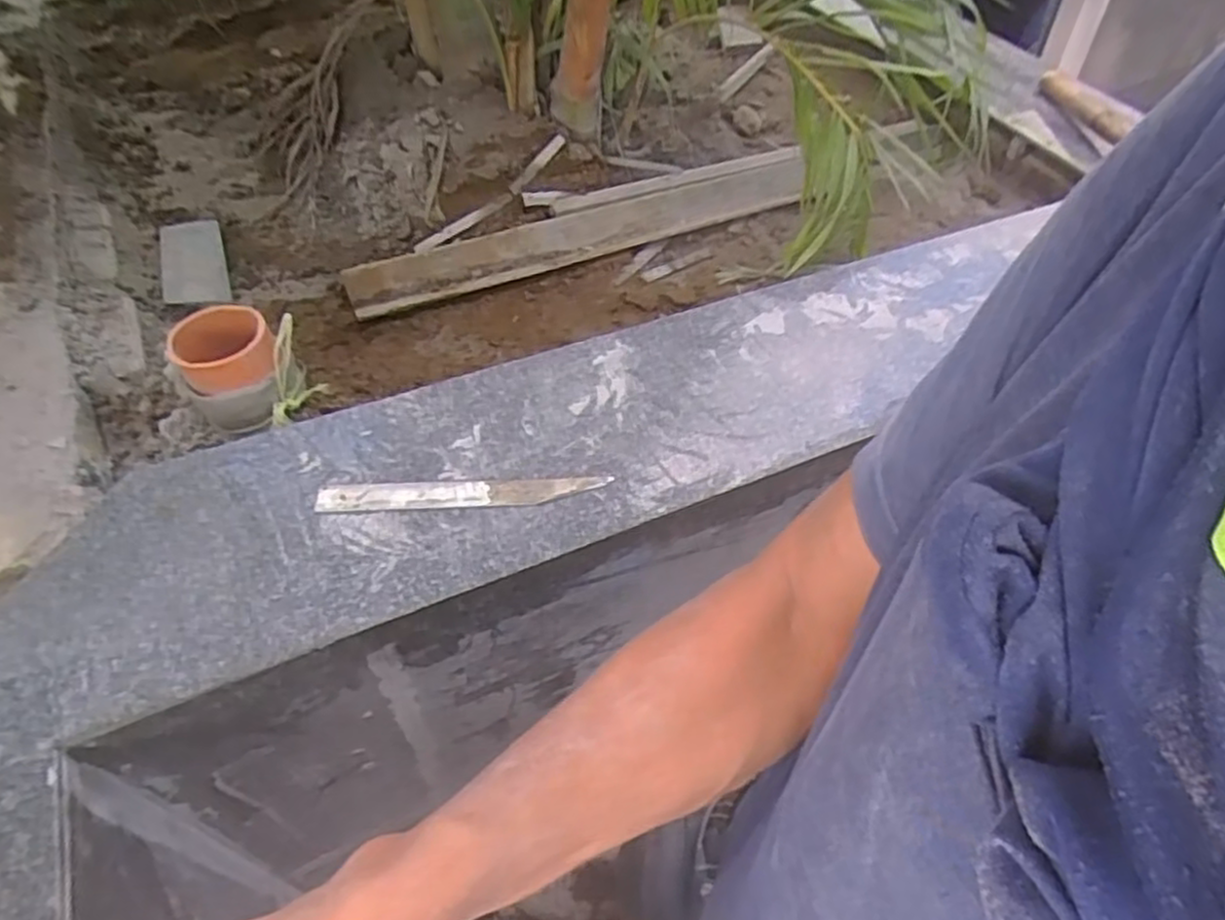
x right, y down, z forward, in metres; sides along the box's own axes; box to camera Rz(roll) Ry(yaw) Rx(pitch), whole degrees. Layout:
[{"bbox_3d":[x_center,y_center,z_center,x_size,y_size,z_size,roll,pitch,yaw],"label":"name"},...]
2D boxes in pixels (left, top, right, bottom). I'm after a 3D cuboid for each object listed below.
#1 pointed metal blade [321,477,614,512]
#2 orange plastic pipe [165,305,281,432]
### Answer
[{"bbox_3d":[-0.116,0.026,0.576,0.222,0.005,0.024,-3,52,-5],"label":"pointed metal blade"},{"bbox_3d":[-0.352,-0.082,0.678,0.086,0.085,0.097,-21,55,-18],"label":"orange plastic pipe"}]

